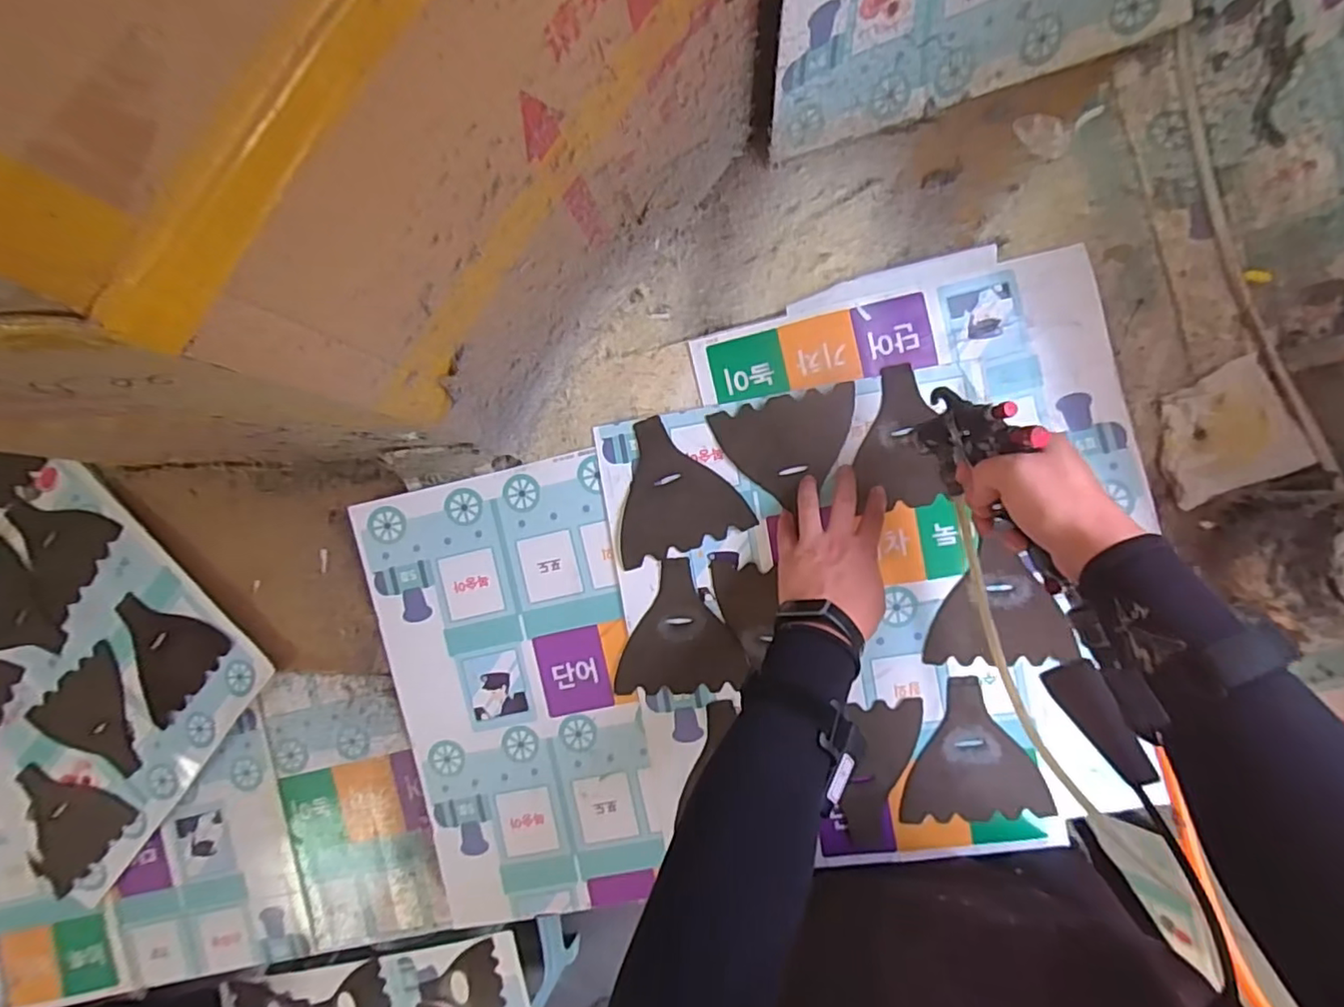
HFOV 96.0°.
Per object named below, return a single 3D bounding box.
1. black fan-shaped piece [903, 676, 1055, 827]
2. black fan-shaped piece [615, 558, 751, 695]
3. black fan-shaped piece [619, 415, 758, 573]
[{"bbox_3d":[0.282,0.232,0.566,0.126,0.007,0.132,-2,91,7],"label":"black fan-shaped piece"},{"bbox_3d":[0.006,0.122,0.597,0.125,0.006,0.129,-4,90,7],"label":"black fan-shaped piece"},{"bbox_3d":[-0.002,-0.018,0.593,0.128,0.006,0.129,-19,89,7],"label":"black fan-shaped piece"}]

